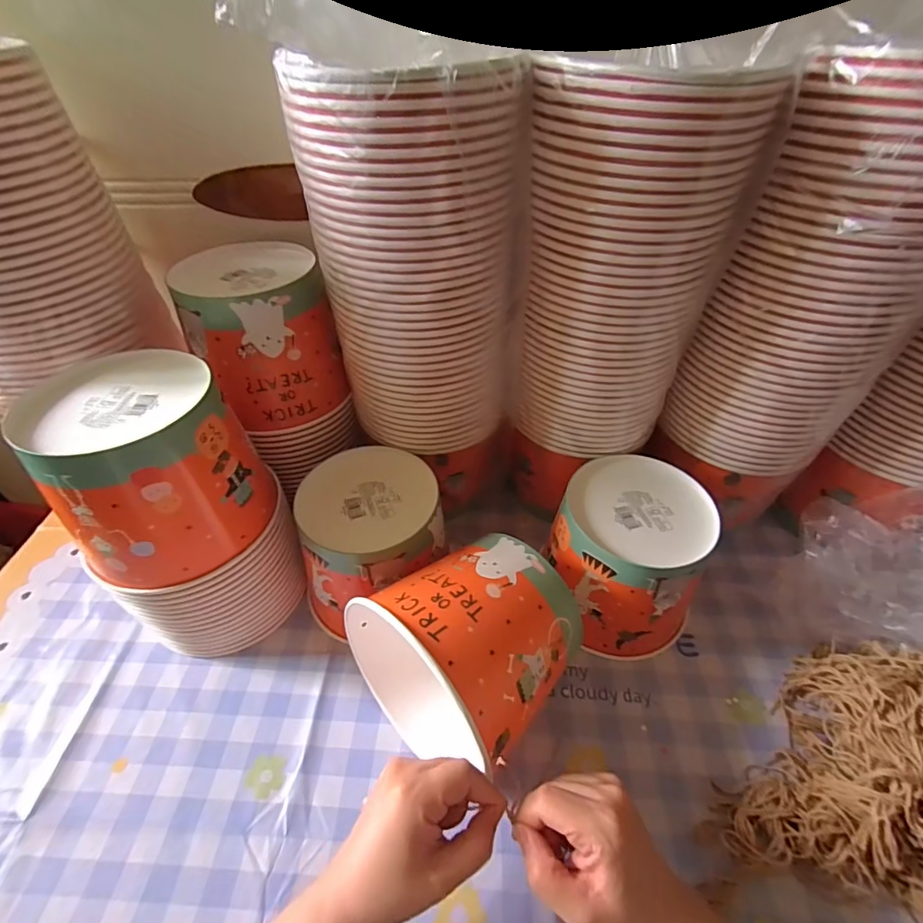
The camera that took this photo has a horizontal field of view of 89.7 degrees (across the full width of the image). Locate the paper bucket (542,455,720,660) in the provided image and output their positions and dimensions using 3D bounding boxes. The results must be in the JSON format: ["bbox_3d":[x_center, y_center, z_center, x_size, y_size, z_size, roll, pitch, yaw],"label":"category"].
[{"bbox_3d":[0.158,0.096,0.458,0.132,0.138,0.139,0,45,0],"label":"paper bucket"}]

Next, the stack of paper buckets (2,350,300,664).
[{"bbox_3d":[-0.246,0.051,0.418,0.151,0.248,0.148,-29,52,-25],"label":"stack of paper buckets"}]

